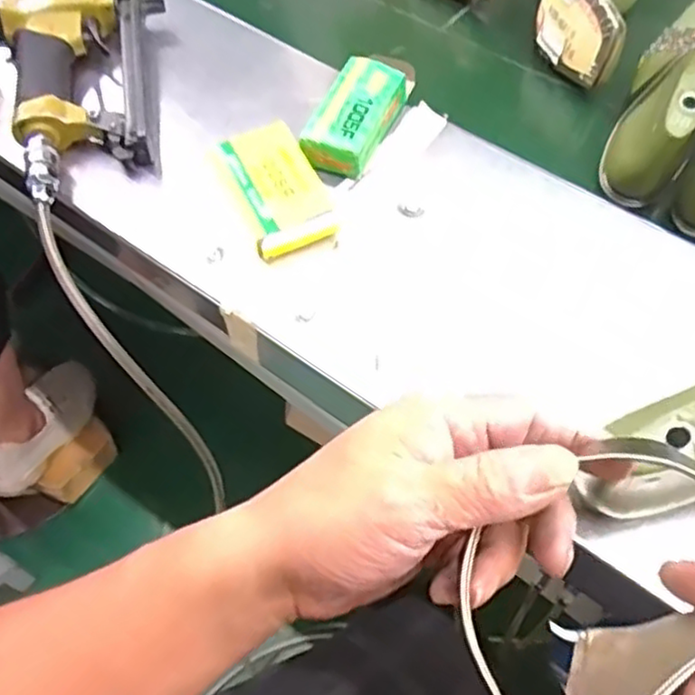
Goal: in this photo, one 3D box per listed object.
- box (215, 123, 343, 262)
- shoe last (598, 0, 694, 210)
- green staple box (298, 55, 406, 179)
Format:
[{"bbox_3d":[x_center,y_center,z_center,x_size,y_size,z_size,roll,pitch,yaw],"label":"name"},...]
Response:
[{"bbox_3d":[-0.051,-0.120,0.517,0.062,0.020,0.112,-19,61,-10],"label":"box"},{"bbox_3d":[0.280,-0.223,0.580,0.077,0.093,0.225,27,63,16],"label":"shoe last"},{"bbox_3d":[0.006,-0.181,0.547,0.051,0.024,0.106,20,61,12],"label":"green staple box"}]

